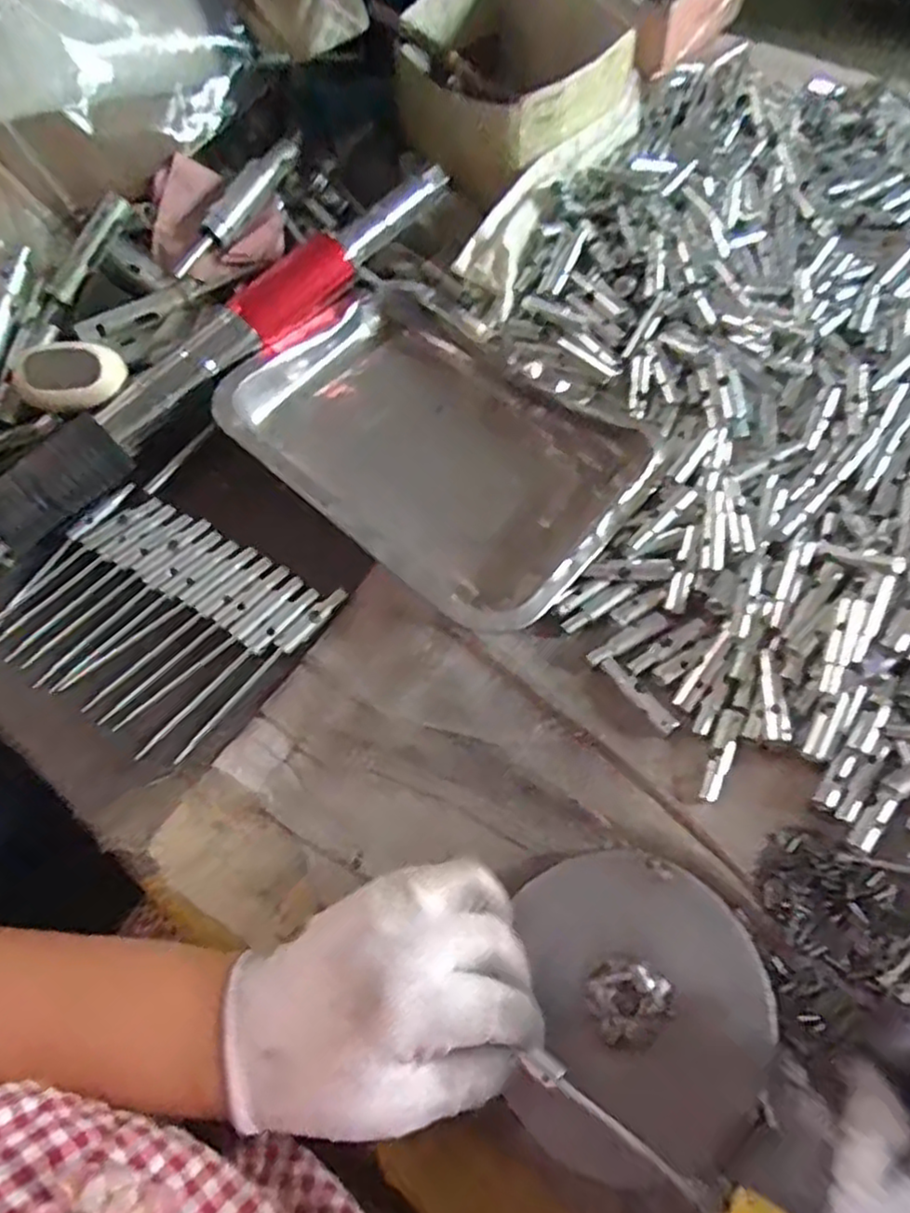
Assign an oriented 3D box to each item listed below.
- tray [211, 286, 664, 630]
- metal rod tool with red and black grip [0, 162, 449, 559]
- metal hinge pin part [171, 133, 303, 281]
[{"bbox_3d":[-0.009,-0.103,0.441,0.248,0.039,0.178,37,72,18],"label":"tray"},{"bbox_3d":[-0.148,-0.168,0.453,0.036,0.033,0.391,40,73,19],"label":"metal rod tool with red and black grip"},{"bbox_3d":[-0.151,-0.288,0.484,0.021,0.012,0.147,21,68,12],"label":"metal hinge pin part"}]

